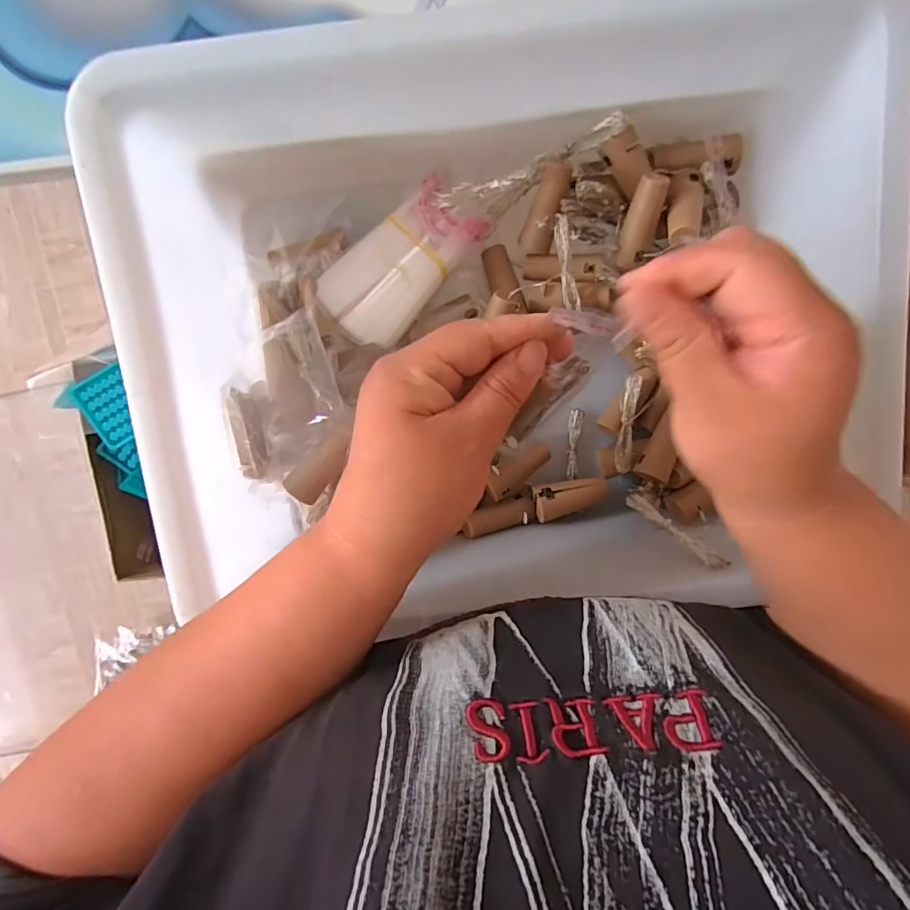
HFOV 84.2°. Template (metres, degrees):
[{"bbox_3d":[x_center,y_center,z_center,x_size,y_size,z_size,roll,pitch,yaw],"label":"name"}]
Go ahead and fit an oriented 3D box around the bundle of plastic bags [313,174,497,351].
[{"bbox_3d":[-0.031,-0.116,0.309,0.053,0.034,0.103,41,94,-3],"label":"bundle of plastic bags"}]

